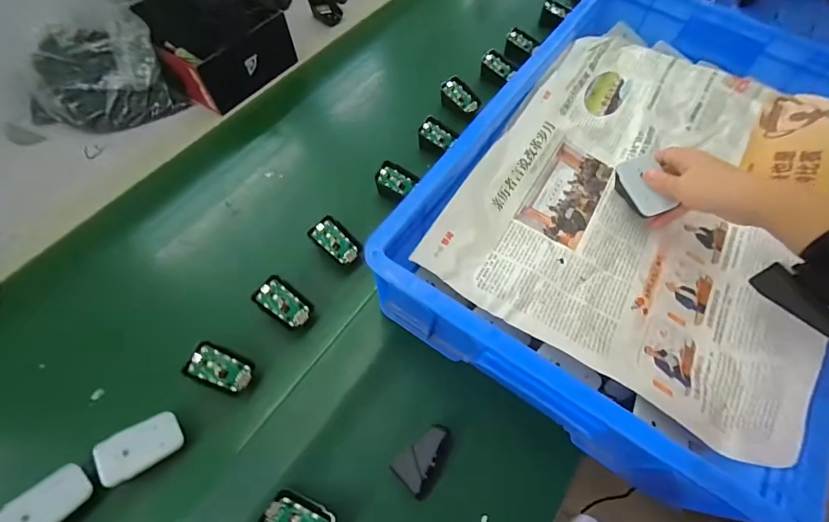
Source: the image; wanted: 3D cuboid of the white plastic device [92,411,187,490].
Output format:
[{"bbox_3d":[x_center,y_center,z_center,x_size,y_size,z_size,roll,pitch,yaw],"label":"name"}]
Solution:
[{"bbox_3d":[-0.271,0.184,0.382,0.069,0.013,0.043,-22,82,-44],"label":"white plastic device"}]

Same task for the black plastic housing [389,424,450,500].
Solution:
[{"bbox_3d":[0.014,0.203,0.394,0.043,0.042,0.069,40,69,19],"label":"black plastic housing"}]

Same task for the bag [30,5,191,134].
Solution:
[{"bbox_3d":[-0.490,-0.280,0.591,0.203,0.102,0.138,-28,65,-15],"label":"bag"}]

